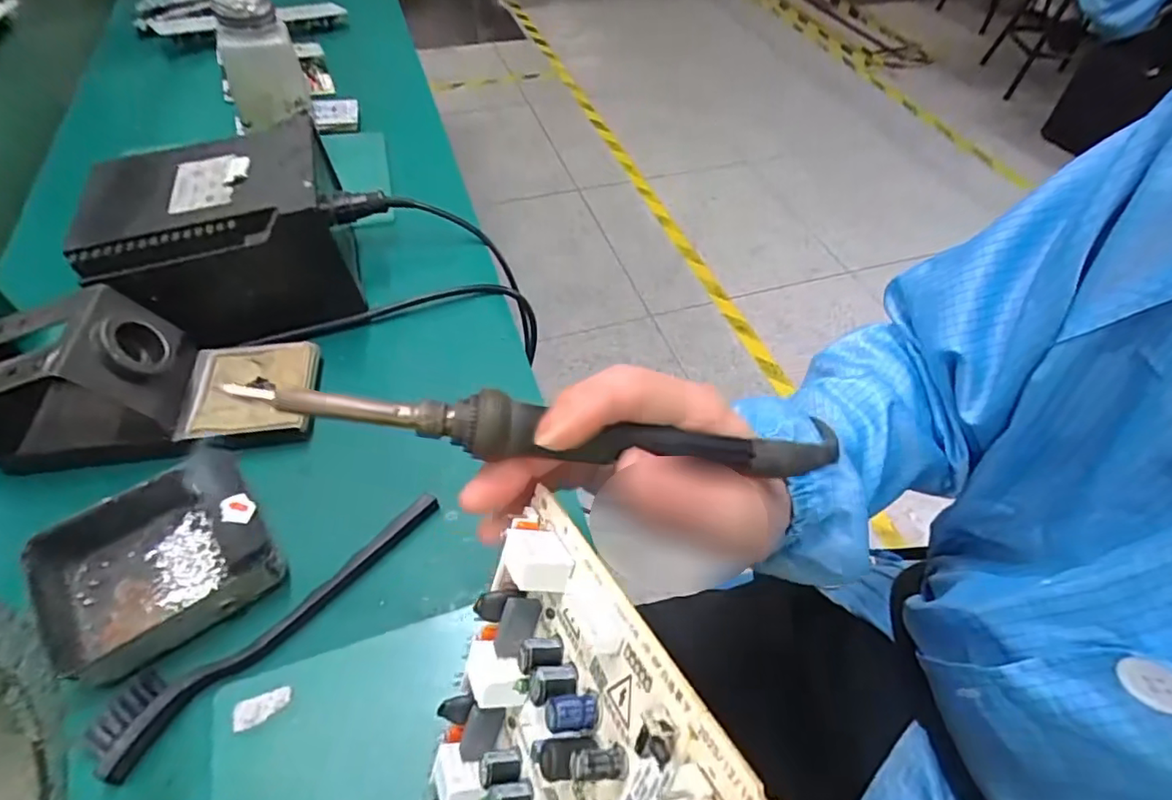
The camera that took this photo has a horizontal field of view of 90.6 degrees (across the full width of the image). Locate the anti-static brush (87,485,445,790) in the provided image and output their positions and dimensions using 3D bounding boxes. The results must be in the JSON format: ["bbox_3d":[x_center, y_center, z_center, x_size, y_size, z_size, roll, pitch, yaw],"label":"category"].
[{"bbox_3d":[-0.144,0.097,0.277,0.030,0.007,0.167,37,59,25],"label":"anti-static brush"}]

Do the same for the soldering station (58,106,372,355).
[{"bbox_3d":[-0.237,-0.109,0.388,0.142,0.094,0.112,-16,53,-15],"label":"soldering station"}]

